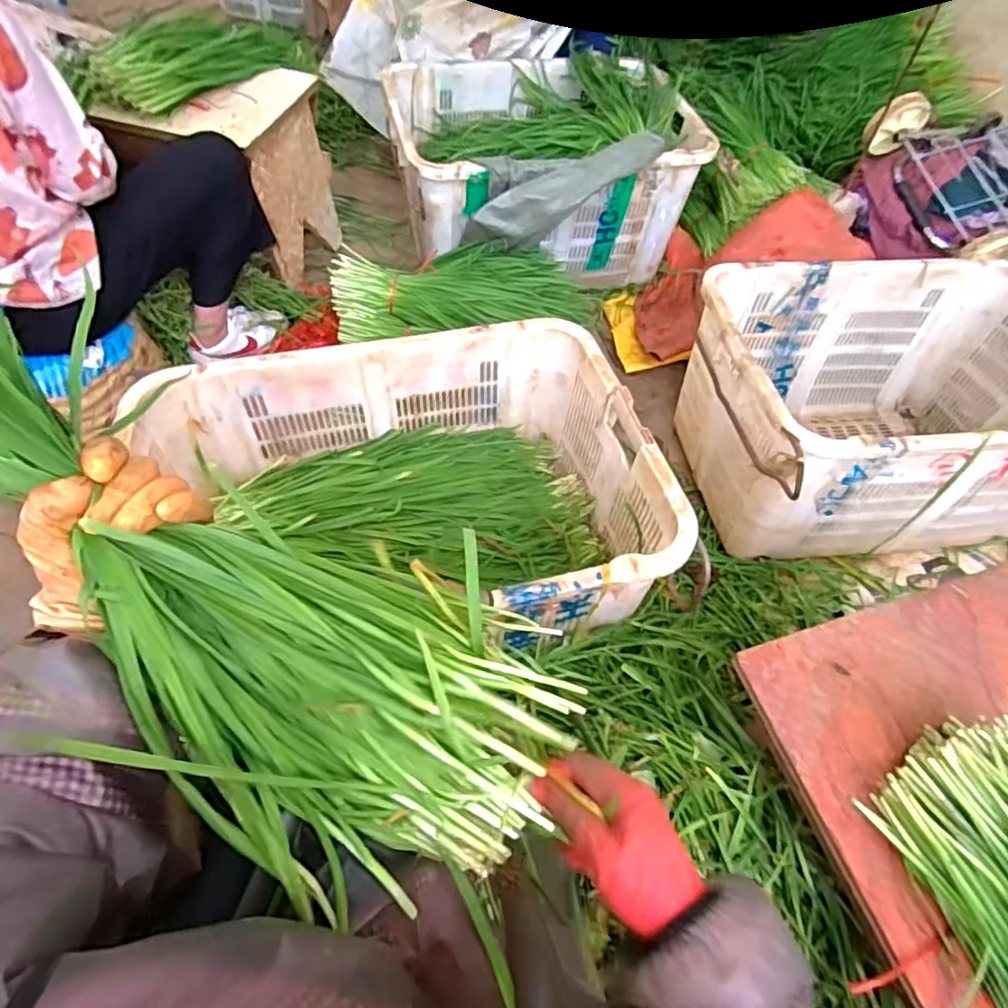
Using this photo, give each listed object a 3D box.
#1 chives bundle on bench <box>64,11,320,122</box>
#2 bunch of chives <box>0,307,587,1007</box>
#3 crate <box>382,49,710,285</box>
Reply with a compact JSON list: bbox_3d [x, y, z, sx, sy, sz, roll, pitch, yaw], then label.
[{"bbox_3d":[-0.621,-0.901,1.178,0.220,0.101,0.519,34,60,17],"label":"chives bundle on bench"},{"bbox_3d":[-0.174,0.066,0.362,0.477,0.107,0.179,44,59,-11],"label":"bunch of chives"},{"bbox_3d":[0.079,-0.802,1.446,0.687,0.319,0.500,-15,59,-14],"label":"crate"}]

